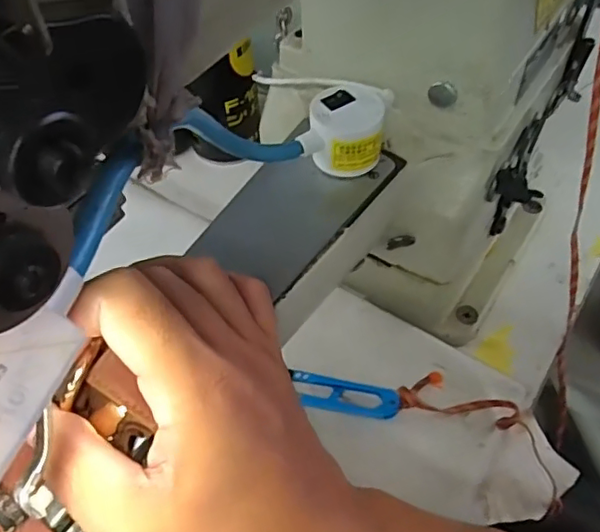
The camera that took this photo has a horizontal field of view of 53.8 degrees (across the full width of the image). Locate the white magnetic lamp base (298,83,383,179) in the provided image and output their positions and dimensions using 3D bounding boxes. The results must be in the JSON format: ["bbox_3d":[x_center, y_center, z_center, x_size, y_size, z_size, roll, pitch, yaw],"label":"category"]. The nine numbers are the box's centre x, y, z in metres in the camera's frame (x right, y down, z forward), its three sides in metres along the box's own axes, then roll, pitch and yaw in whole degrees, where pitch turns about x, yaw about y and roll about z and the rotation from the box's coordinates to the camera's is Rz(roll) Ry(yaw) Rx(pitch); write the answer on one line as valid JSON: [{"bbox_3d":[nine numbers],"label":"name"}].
[{"bbox_3d":[0.022,-0.067,0.297,0.038,0.033,0.032,2,53,7],"label":"white magnetic lamp base"}]

